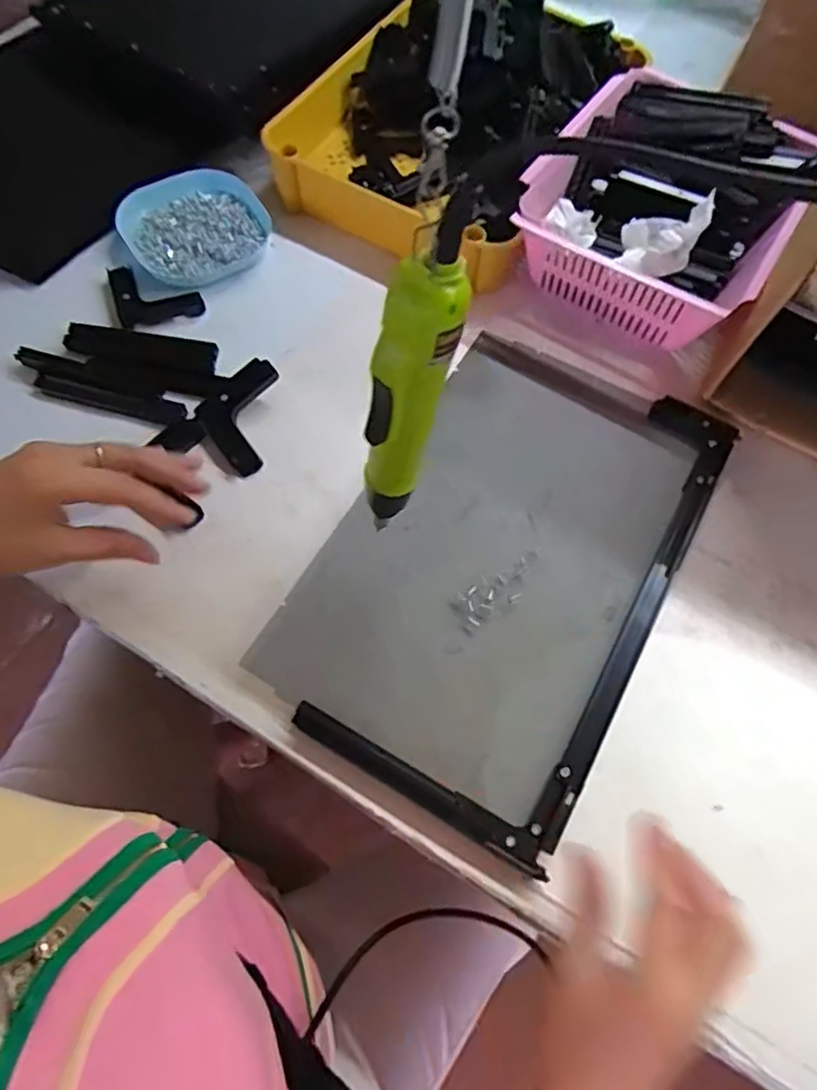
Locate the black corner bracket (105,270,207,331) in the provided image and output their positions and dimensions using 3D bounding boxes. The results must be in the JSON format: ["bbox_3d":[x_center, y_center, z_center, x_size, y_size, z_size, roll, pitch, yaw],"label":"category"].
[{"bbox_3d":[-0.233,-0.234,0.605,0.072,0.008,0.079,-20,68,-13],"label":"black corner bracket"}]

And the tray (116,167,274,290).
[{"bbox_3d":[-0.200,-0.307,0.625,0.132,0.024,0.119,-28,70,-16],"label":"tray"}]

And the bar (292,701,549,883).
[{"bbox_3d":[0.006,0.160,0.437,0.188,0.012,0.021,29,66,10],"label":"bar"}]

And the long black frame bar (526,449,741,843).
[{"bbox_3d":[0.178,0.055,0.498,0.023,0.007,0.361,29,66,10],"label":"long black frame bar"}]

